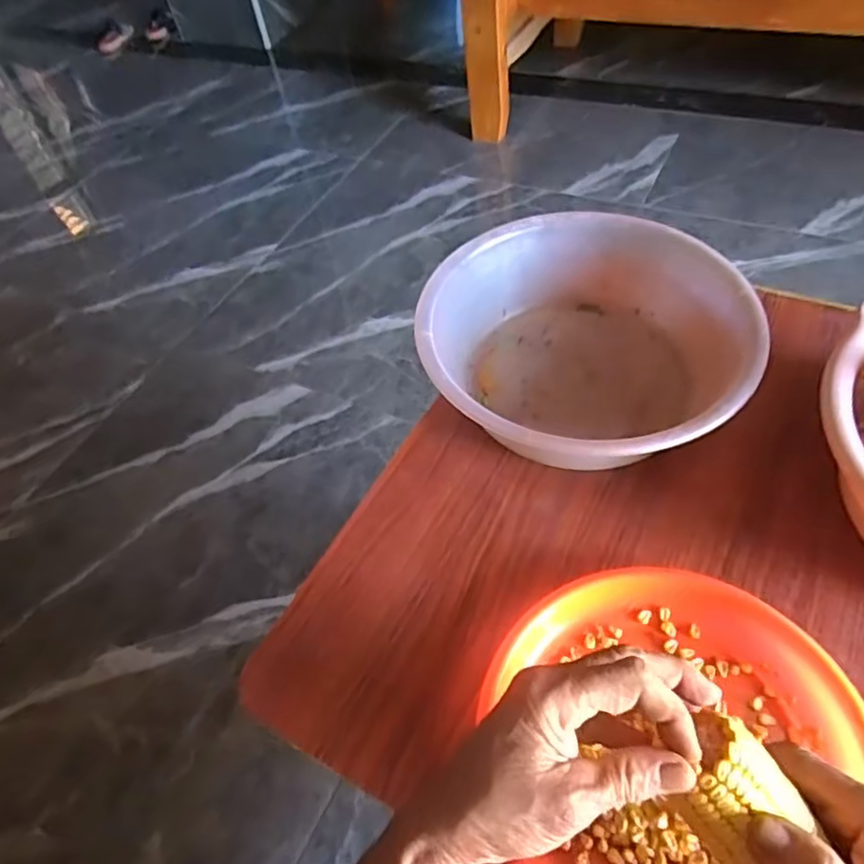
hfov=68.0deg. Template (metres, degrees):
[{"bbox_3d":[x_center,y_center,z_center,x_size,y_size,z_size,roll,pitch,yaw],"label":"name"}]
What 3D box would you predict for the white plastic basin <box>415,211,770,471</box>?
[{"bbox_3d":[0.134,-0.078,0.582,0.273,0.094,0.278,-2,54,2],"label":"white plastic basin"}]

